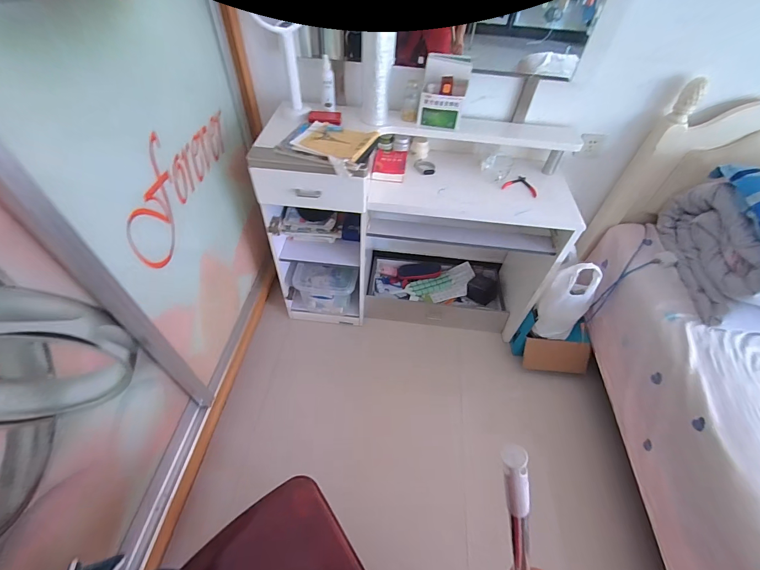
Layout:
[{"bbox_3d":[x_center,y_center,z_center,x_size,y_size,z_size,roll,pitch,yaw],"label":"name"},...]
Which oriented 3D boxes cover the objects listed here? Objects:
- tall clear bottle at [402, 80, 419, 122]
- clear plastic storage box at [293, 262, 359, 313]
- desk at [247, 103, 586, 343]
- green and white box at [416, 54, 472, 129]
[{"bbox_3d":[0.104,-0.620,1.158,0.051,0.110,0.043,7,51,3],"label":"tall clear bottle"},{"bbox_3d":[-0.239,0.025,1.532,0.265,0.197,0.161,7,50,2],"label":"clear plastic storage box"},{"bbox_3d":[0.129,-0.215,1.432,1.037,0.834,0.465,3,50,-1],"label":"desk"},{"bbox_3d":[0.209,-0.629,1.132,0.143,0.191,0.092,11,51,6],"label":"green and white box"}]

